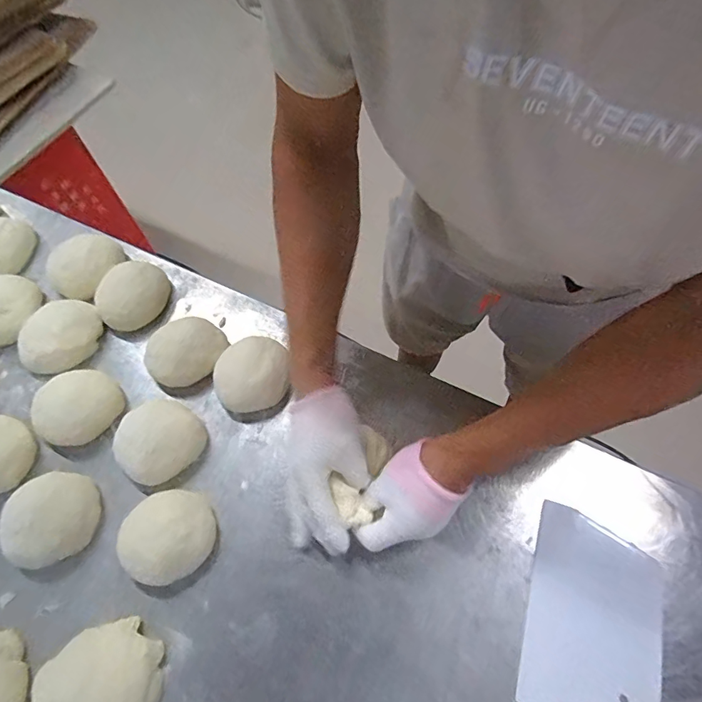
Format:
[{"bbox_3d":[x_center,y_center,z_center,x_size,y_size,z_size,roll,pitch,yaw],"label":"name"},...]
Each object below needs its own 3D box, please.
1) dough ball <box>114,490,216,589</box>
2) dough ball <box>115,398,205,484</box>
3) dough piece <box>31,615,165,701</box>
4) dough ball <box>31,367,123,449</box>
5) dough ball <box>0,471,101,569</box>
[{"bbox_3d":[-0.191,0.194,0.474,0.091,0.057,0.090,-2,63,5],"label":"dough ball"},{"bbox_3d":[-0.223,0.099,0.522,0.089,0.046,0.095,-2,63,5],"label":"dough ball"},{"bbox_3d":[-0.237,0.313,0.424,0.108,0.048,0.095,-23,64,-6],"label":"dough piece"},{"bbox_3d":[-0.330,0.065,0.543,0.087,0.039,0.093,30,69,15],"label":"dough ball"},{"bbox_3d":[-0.332,0.185,0.501,0.097,0.051,0.097,-2,63,5],"label":"dough ball"}]

